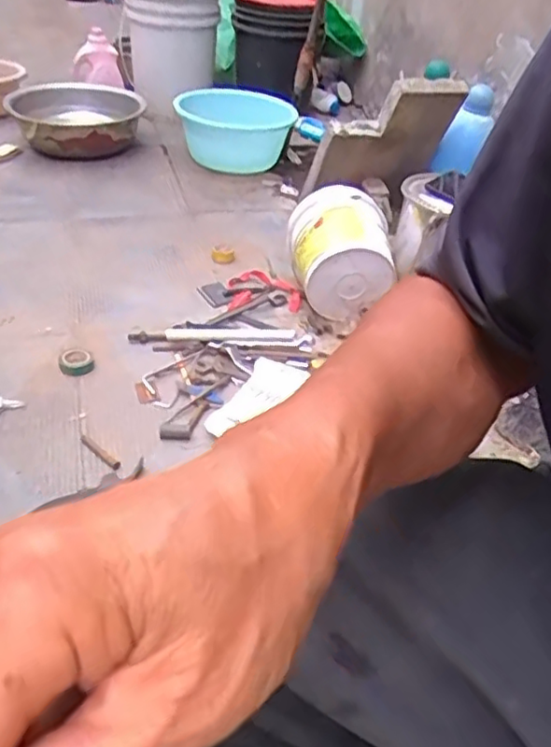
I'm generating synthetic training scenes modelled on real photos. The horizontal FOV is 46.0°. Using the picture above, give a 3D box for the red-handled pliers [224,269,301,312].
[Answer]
[{"bbox_3d":[-0.025,-0.178,1.390,0.157,0.016,0.157,5,37,-3],"label":"red-handled pliers"}]

